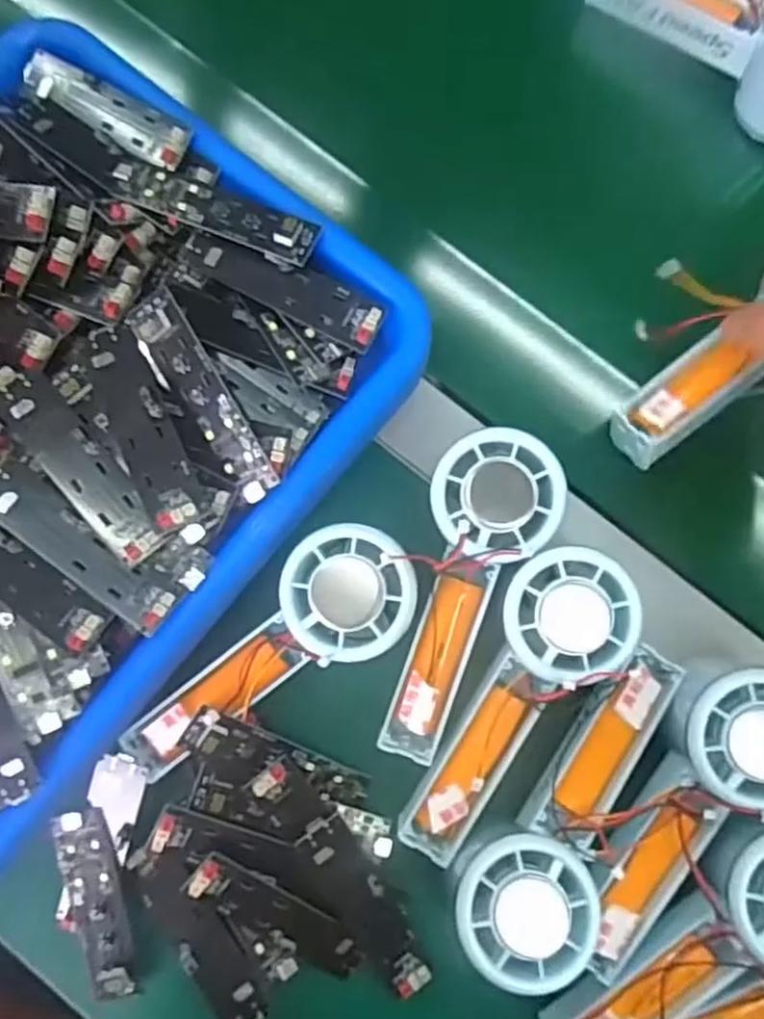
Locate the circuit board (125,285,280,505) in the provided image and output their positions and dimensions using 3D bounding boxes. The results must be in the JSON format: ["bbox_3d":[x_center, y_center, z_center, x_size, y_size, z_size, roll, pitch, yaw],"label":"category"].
[{"bbox_3d":[-0.074,-0.046,0.305,0.022,0.010,0.092,-33,96,-4],"label":"circuit board"}]

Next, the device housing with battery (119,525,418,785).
[{"bbox_3d":[-0.051,0.064,0.322,0.150,0.020,0.053,-38,84,12],"label":"device housing with battery"}]

